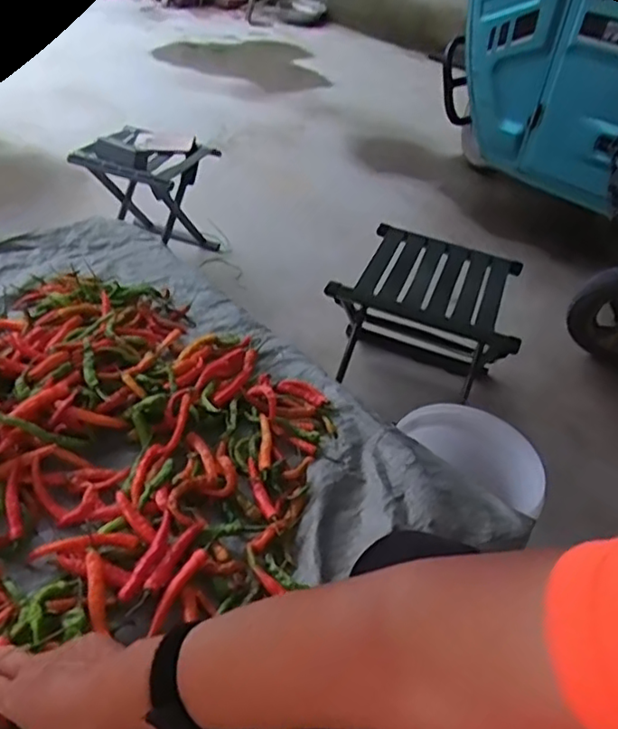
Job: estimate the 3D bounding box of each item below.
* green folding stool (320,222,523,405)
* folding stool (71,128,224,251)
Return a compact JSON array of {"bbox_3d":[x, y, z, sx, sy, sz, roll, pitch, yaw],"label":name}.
[{"bbox_3d":[0.246,-0.068,1.412,0.366,0.326,0.308,17,41,9],"label":"green folding stool"},{"bbox_3d":[-0.434,-0.449,1.724,0.291,0.327,0.246,19,41,12],"label":"folding stool"}]

